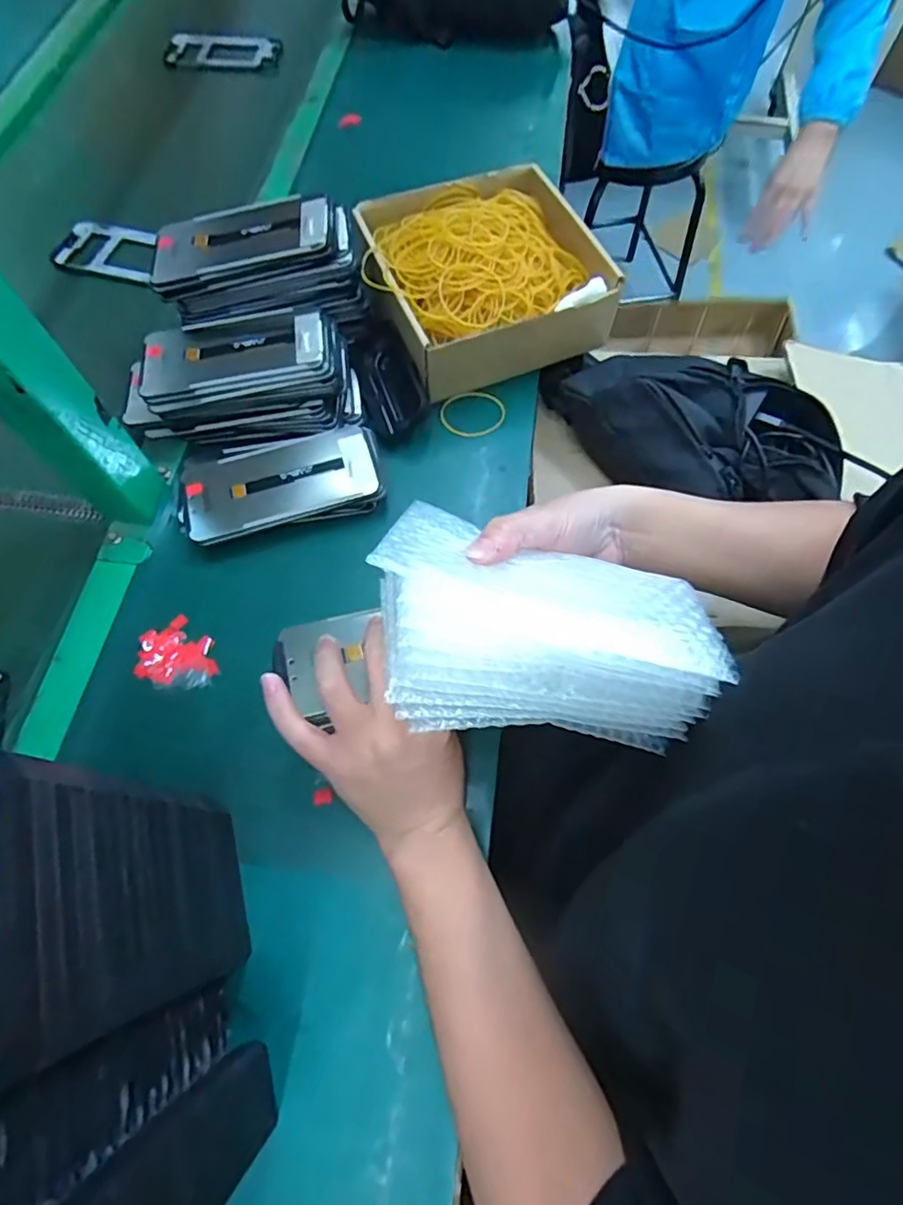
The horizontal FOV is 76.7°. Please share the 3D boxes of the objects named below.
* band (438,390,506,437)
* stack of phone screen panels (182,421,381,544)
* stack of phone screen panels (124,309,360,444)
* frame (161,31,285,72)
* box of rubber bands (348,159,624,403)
[{"bbox_3d":[0.020,-0.175,0.526,0.061,0.004,0.050,-13,67,-6],"label":"band"},{"bbox_3d":[-0.143,-0.102,0.485,0.161,0.030,0.094,-11,67,-5],"label":"stack of phone screen panels"},{"bbox_3d":[-0.185,-0.196,0.506,0.197,0.066,0.101,-5,66,-3],"label":"stack of phone screen panels"},{"bbox_3d":[-0.327,-0.779,0.804,0.156,0.014,0.070,0,67,2],"label":"frame"},{"bbox_3d":[0.031,-0.303,0.539,0.212,0.083,0.198,-22,68,-10],"label":"box of rubber bands"}]

